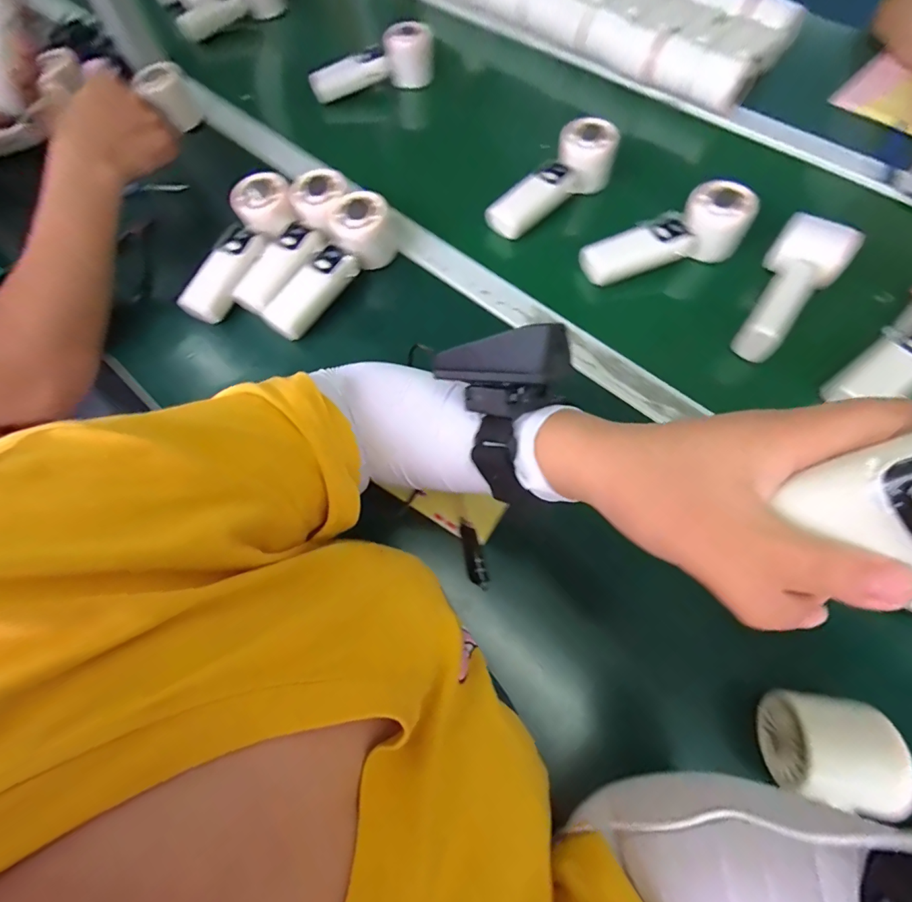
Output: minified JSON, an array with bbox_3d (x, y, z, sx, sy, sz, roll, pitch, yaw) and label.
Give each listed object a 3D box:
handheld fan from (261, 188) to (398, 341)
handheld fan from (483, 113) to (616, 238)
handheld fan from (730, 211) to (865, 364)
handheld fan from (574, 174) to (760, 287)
[{"bbox_3d":[-0.130,-0.187,0.468,0.054,0.059,0.167,36,84,17],"label":"handheld fan"},{"bbox_3d":[0.109,-0.307,0.515,0.174,0.049,0.055,-41,69,-3],"label":"handheld fan"},{"bbox_3d":[0.316,-0.156,0.427,0.063,0.049,0.160,36,70,17],"label":"handheld fan"},{"bbox_3d":[0.218,-0.222,0.462,0.166,0.056,0.056,-18,65,-7],"label":"handheld fan"}]

